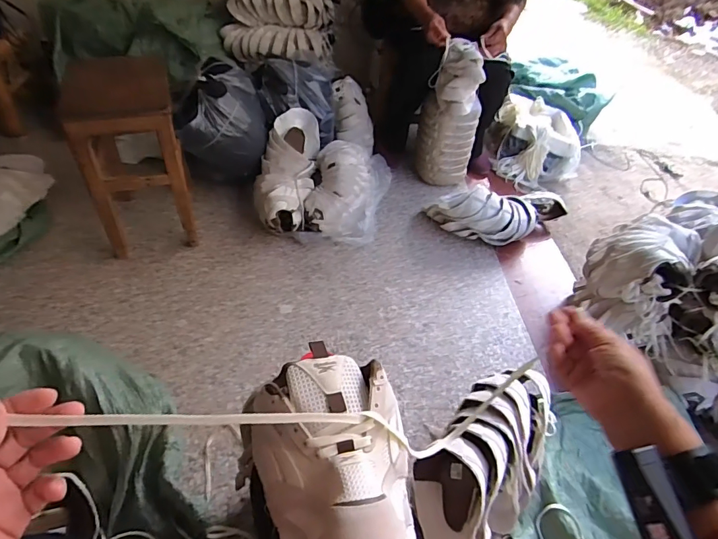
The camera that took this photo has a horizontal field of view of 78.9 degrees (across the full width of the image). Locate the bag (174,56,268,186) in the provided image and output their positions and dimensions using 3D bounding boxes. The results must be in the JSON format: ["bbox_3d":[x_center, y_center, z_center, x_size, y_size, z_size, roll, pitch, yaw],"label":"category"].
[{"bbox_3d":[-0.424,-0.415,1.381,0.251,0.382,0.289,-9,46,-16],"label":"bag"}]

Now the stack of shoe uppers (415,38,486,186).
[{"bbox_3d":[0.303,-0.512,1.493,0.155,0.448,0.169,-21,50,-26],"label":"stack of shoe uppers"}]

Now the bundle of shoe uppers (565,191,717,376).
[{"bbox_3d":[0.817,0.048,1.058,0.474,0.282,0.333,32,49,24],"label":"bundle of shoe uppers"}]

